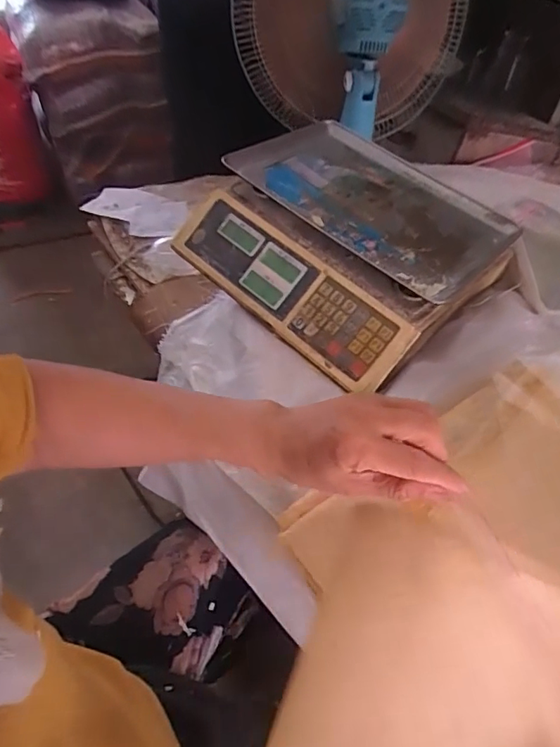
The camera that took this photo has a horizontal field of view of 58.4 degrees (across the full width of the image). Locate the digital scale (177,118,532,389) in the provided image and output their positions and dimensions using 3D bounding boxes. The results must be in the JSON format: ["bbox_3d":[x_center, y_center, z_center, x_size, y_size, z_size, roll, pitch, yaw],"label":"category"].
[{"bbox_3d":[0.084,-0.179,0.644,0.335,0.096,0.309,37,53,25],"label":"digital scale"}]

